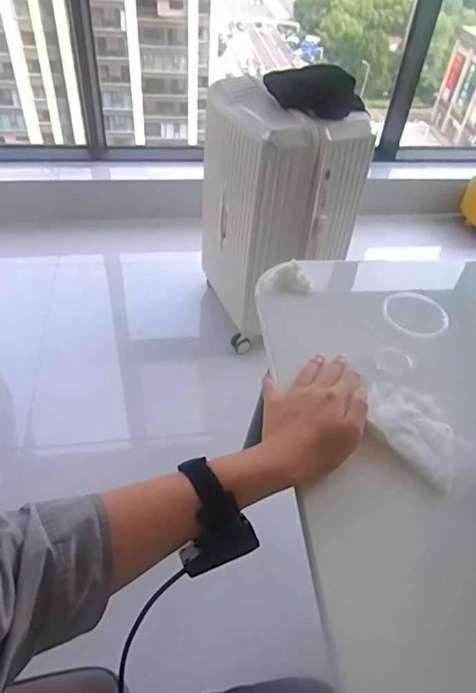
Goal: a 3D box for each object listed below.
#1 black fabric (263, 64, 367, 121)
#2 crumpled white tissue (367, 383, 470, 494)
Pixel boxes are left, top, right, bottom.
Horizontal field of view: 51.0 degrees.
[{"bbox_3d":[0.166,-0.654,1.247,0.298,0.104,0.067,36,53,26],"label":"black fabric"},{"bbox_3d":[0.187,0.083,0.519,0.083,0.011,0.121,-25,53,-27],"label":"crumpled white tissue"}]

